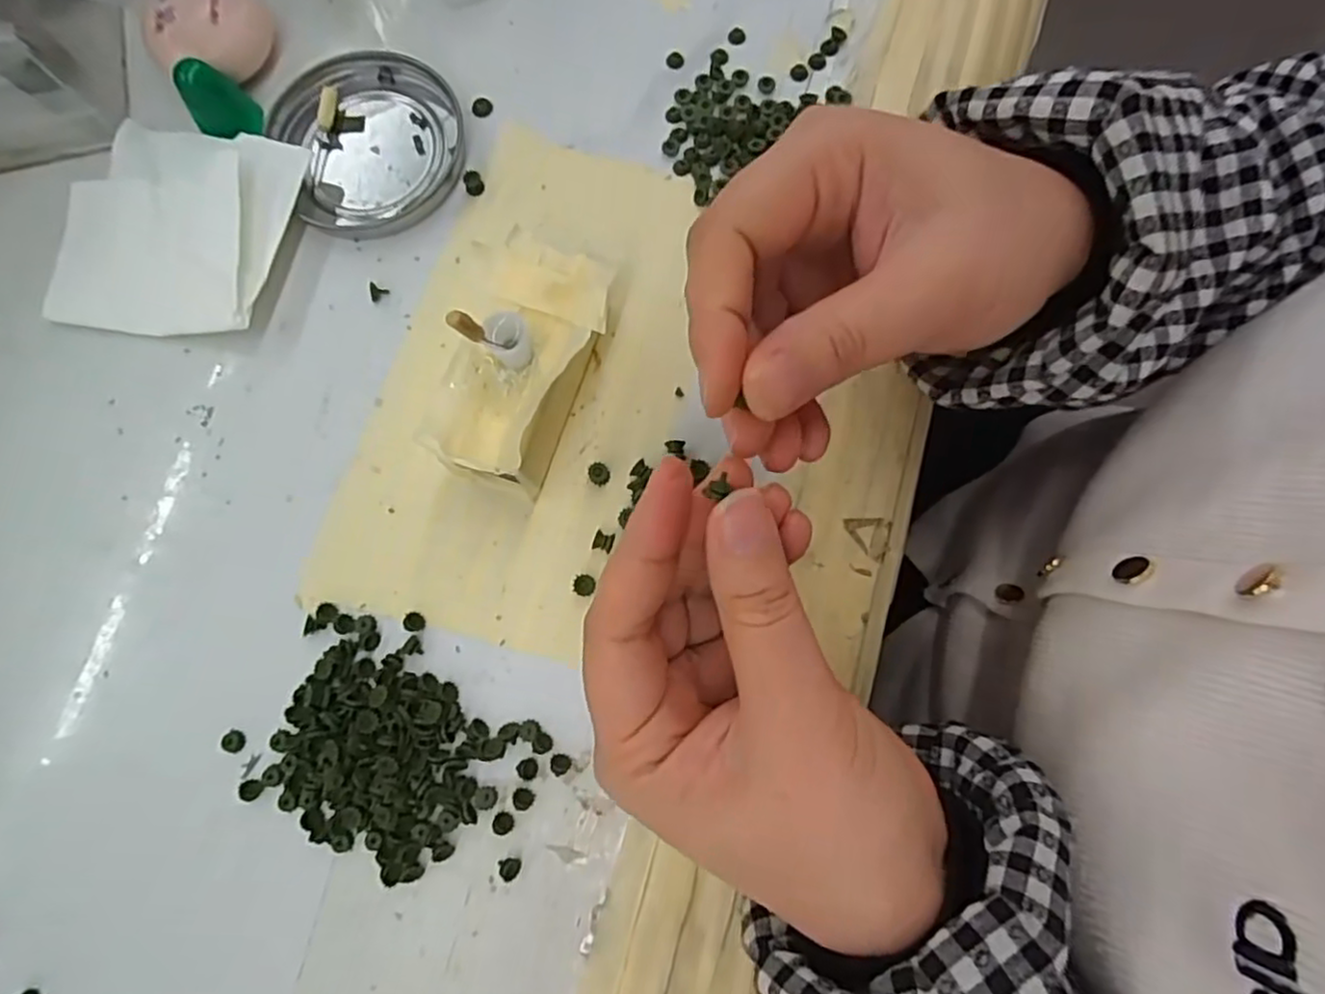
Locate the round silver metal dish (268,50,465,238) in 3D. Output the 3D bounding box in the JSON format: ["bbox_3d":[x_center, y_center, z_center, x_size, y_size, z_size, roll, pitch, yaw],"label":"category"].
[{"bbox_3d":[-0.117,-0.145,0.281,0.072,0.008,0.075,0,78,1],"label":"round silver metal dish"}]

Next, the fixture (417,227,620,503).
[{"bbox_3d":[-0.047,-0.048,0.239,0.045,0.046,0.090,26,80,7],"label":"fixture"}]

